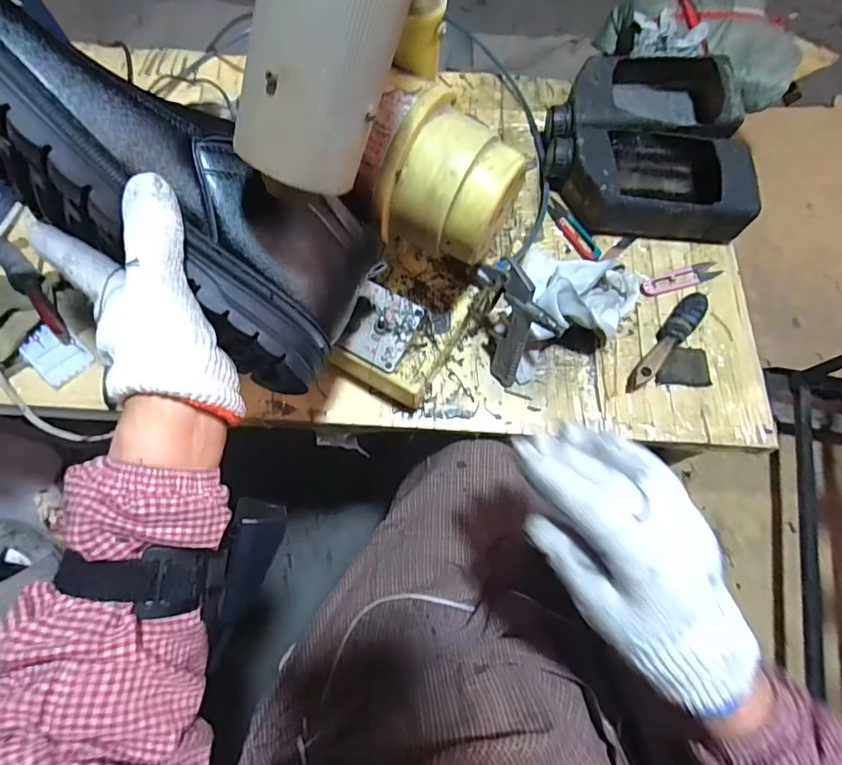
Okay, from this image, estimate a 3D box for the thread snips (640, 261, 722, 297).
[{"bbox_3d":[0.304,-0.121,0.562,0.106,0.007,0.024,-18,73,-7],"label":"thread snips"}]

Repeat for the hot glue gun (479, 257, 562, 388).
[{"bbox_3d":[0.087,-0.063,0.477,0.028,0.105,0.096,-32,78,-39],"label":"hot glue gun"}]

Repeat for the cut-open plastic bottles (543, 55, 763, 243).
[{"bbox_3d":[0.268,-0.293,0.587,0.219,0.068,0.240,4,71,0],"label":"cut-open plastic bottles"}]

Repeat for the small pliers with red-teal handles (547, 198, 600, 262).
[{"bbox_3d":[0.181,-0.183,0.573,0.025,0.010,0.094,-31,75,-11],"label":"small pliers with red-teal handles"}]

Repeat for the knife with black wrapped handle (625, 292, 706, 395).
[{"bbox_3d":[0.269,-0.045,0.520,0.028,0.024,0.144,38,75,11],"label":"knife with black wrapped handle"}]

